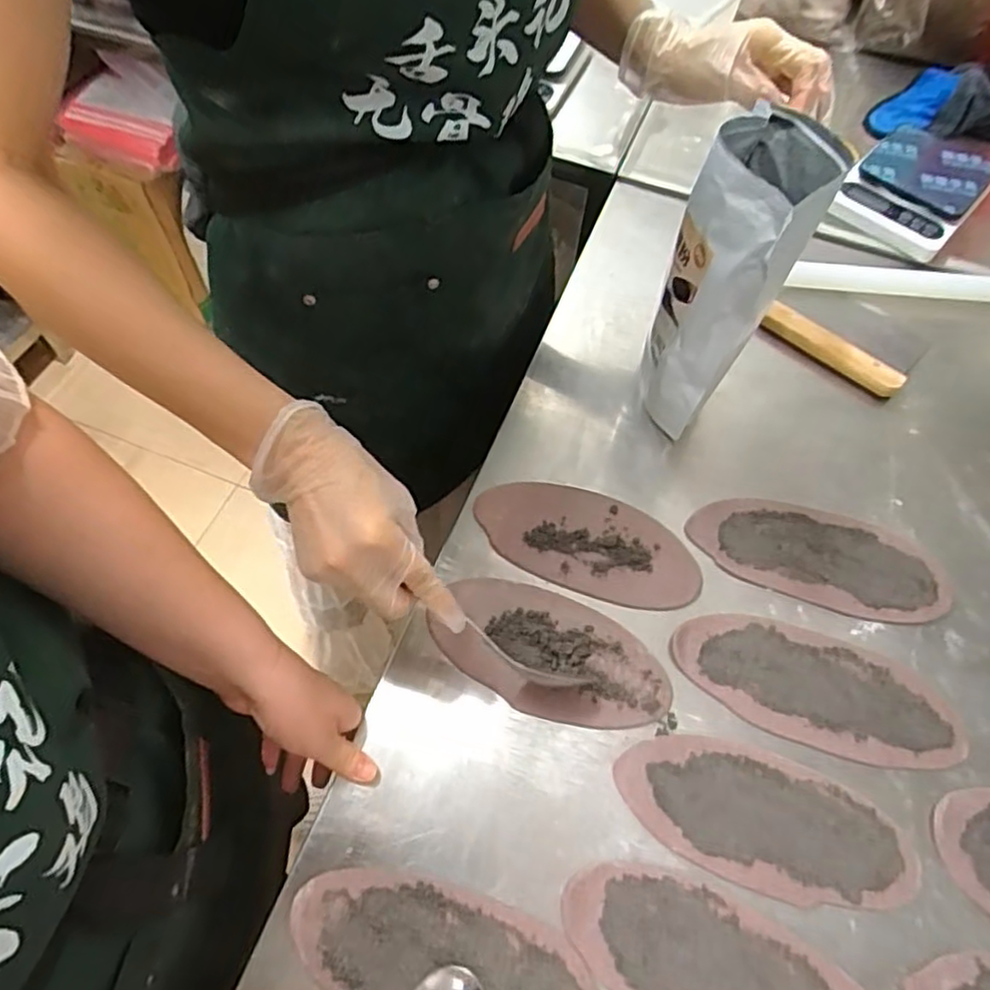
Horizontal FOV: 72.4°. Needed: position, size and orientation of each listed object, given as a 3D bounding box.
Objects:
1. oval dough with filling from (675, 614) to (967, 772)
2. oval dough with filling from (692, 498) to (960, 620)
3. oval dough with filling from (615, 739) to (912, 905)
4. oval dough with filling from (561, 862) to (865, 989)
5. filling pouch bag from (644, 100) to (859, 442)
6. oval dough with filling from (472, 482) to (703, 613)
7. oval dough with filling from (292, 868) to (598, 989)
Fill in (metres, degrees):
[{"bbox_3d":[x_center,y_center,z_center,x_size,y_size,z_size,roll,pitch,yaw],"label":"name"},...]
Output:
[{"bbox_3d":[0.240,0.144,0.507,0.208,0.004,0.085,18,62,8],"label":"oval dough with filling"},{"bbox_3d":[0.268,0.049,0.561,0.205,0.005,0.085,17,61,8],"label":"oval dough with filling"},{"bbox_3d":[0.183,0.221,0.460,0.197,0.004,0.086,17,61,8],"label":"oval dough with filling"},{"bbox_3d":[0.142,0.298,0.417,0.203,0.005,0.085,22,62,10],"label":"oval dough with filling"},{"bbox_3d":[0.180,-0.163,0.545,0.081,0.243,0.108,28,64,14],"label":"filling pouch bag"},{"bbox_3d":[0.077,0.037,0.561,0.186,0.006,0.088,18,62,8],"label":"oval dough with filling"},{"bbox_3d":[-0.033,0.290,0.417,0.191,0.004,0.081,16,61,7],"label":"oval dough with filling"}]

